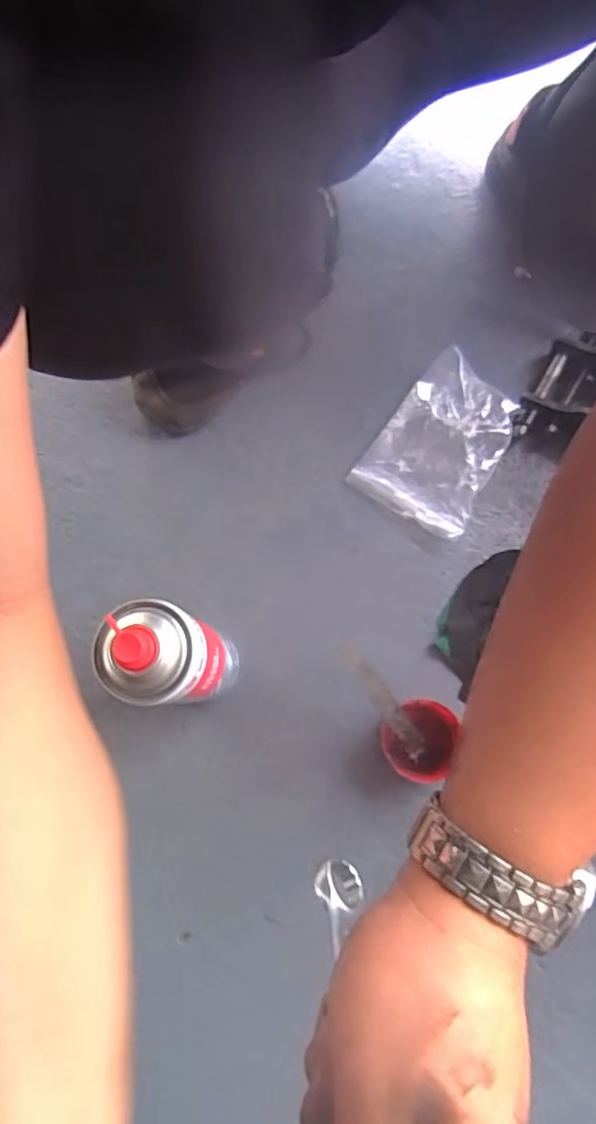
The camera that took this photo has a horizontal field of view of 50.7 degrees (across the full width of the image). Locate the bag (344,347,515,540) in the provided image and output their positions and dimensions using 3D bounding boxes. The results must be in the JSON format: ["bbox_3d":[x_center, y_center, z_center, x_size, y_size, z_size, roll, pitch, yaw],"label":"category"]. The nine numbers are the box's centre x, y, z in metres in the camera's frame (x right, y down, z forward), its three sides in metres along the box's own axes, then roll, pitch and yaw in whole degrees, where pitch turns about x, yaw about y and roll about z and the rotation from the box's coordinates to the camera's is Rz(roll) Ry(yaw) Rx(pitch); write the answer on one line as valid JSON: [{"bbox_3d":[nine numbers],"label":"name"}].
[{"bbox_3d":[0.138,-0.116,0.600,0.111,0.030,0.158,33,82,8],"label":"bag"}]

